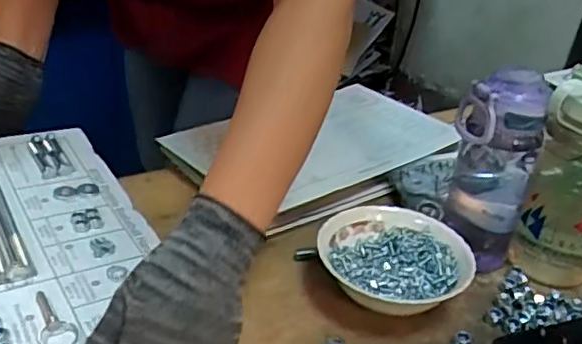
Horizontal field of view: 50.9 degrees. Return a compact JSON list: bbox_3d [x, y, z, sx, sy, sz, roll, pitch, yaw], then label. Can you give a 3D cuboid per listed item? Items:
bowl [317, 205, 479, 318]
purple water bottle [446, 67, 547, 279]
[{"bbox_3d":[0.098,0.089,0.599,0.139,0.043,0.140,4,30,-2],"label":"bowl"},{"bbox_3d":[0.203,0.001,0.623,0.078,0.206,0.065,14,31,16],"label":"purple water bottle"}]

